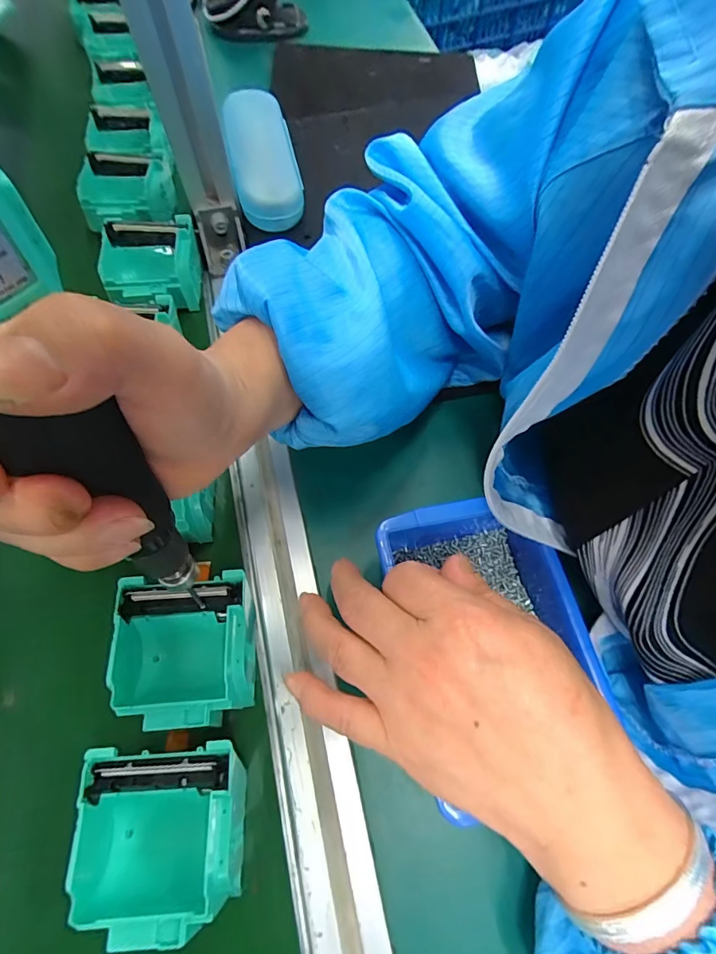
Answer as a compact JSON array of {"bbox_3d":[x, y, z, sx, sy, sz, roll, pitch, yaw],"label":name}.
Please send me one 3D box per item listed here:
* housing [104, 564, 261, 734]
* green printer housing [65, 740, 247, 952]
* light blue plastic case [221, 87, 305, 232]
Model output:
[{"bbox_3d":[-0.098,0.099,0.259,0.077,0.031,0.078,-4,67,-3],"label":"housing"},{"bbox_3d":[-0.095,0.179,0.224,0.081,0.036,0.080,-3,67,-3],"label":"green printer housing"},{"bbox_3d":[-0.086,-0.288,0.401,0.056,0.031,0.144,-11,68,-6],"label":"light blue plastic case"}]

